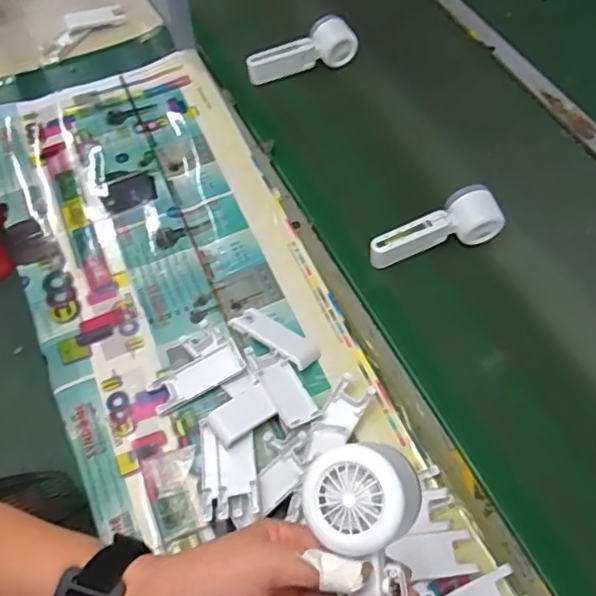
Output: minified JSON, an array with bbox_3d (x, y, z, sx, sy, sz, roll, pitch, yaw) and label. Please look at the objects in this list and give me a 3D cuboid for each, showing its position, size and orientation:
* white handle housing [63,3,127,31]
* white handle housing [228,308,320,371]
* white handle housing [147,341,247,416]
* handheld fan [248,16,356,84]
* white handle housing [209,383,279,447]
[{"bbox_3d":[-0.338,-0.467,1.015,0.094,0.019,0.035,-20,60,-12],"label":"white handle housing"},{"bbox_3d":[-0.025,0.043,0.685,0.104,0.017,0.038,32,63,19],"label":"white handle housing"},{"bbox_3d":[-0.109,0.086,0.663,0.102,0.016,0.042,-24,61,-14],"label":"white handle housing"},{"bbox_3d":[0.006,-0.375,0.946,0.174,0.057,0.038,-19,59,2],"label":"handheld fan"},{"bbox_3d":[-0.057,0.121,0.630,0.067,0.013,0.040,-33,63,-19],"label":"white handle housing"}]

